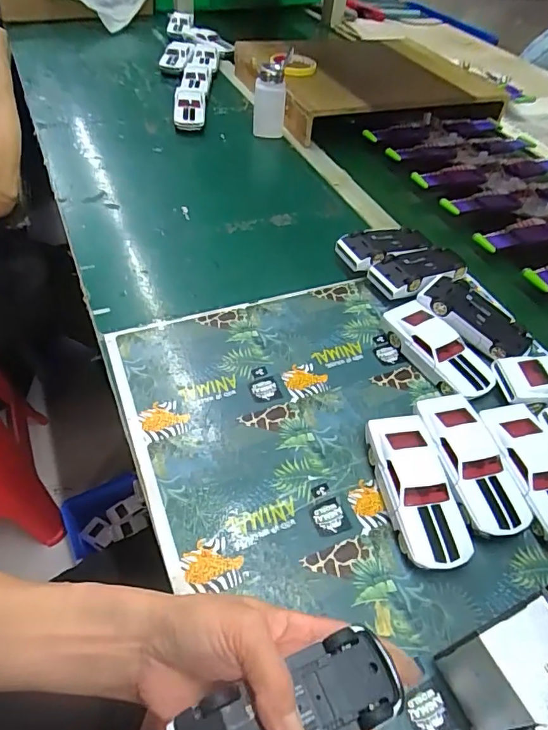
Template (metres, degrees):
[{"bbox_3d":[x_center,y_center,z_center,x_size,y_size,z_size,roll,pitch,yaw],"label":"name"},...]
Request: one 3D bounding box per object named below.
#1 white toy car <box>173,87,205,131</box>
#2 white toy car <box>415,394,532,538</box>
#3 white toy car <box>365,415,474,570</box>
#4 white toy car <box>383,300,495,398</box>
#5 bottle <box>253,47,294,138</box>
[{"bbox_3d":[-0.154,-0.466,0.875,0.057,0.034,0.108,-1,49,-8],"label":"white toy car"},{"bbox_3d":[0.170,0.085,0.418,0.054,0.031,0.126,-8,51,-14],"label":"white toy car"},{"bbox_3d":[0.117,0.102,0.399,0.053,0.032,0.127,-4,50,-11],"label":"white toy car"},{"bbox_3d":[0.173,-0.017,0.505,0.056,0.034,0.126,-21,55,-24],"label":"white toy car"},{"bbox_3d":[-0.006,-0.453,0.825,0.056,0.109,0.046,10,49,3],"label":"bottle"}]

